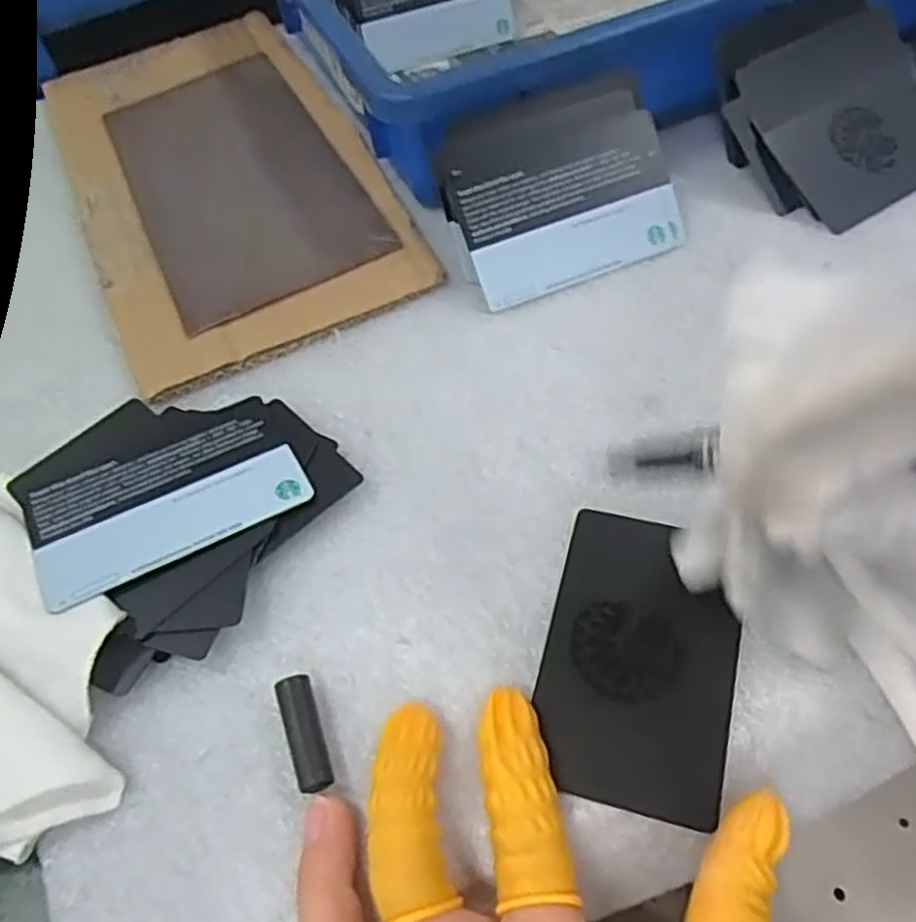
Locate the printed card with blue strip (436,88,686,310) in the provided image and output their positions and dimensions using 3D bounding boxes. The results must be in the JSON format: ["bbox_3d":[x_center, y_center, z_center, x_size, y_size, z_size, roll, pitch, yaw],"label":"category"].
[{"bbox_3d":[0.044,-0.111,0.317,0.091,0.008,0.072,-20,93,-9],"label":"printed card with blue strip"}]

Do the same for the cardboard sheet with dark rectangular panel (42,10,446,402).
[{"bbox_3d":[-0.119,-0.148,0.381,0.132,0.014,0.268,-24,57,-11],"label":"cardboard sheet with dark rectangular panel"}]

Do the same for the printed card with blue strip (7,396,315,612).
[{"bbox_3d":[-0.097,0.010,0.257,0.085,0.004,0.056,-25,56,-17],"label":"printed card with blue strip"}]

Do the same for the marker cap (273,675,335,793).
[{"bbox_3d":[-0.042,0.075,0.214,0.010,0.011,0.031,-17,56,-7],"label":"marker cap"}]

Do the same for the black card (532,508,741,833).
[{"bbox_3d":[0.053,0.056,0.226,0.053,0.004,0.083,11,62,14],"label":"black card"}]

